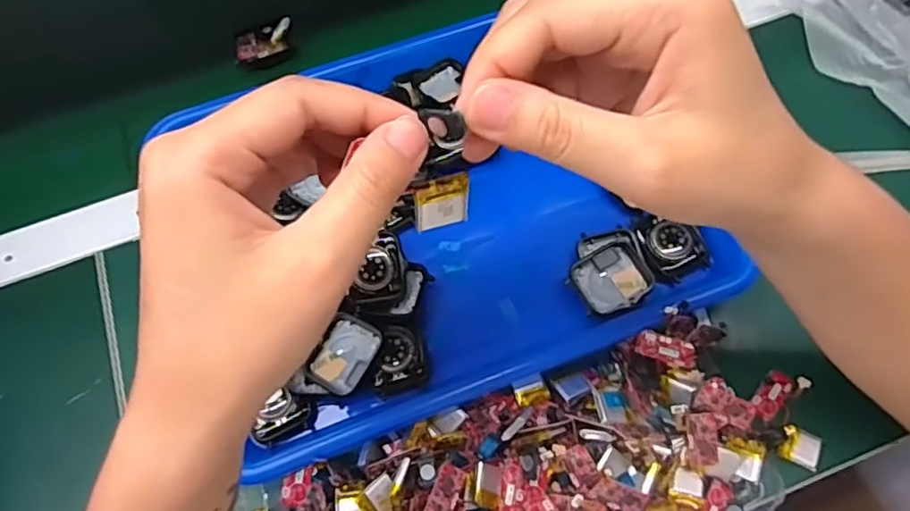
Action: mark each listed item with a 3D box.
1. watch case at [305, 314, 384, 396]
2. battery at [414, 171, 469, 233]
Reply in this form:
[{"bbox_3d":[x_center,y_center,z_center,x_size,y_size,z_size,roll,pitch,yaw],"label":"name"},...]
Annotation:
[{"bbox_3d":[-0.061,0.055,0.348,0.032,0.007,0.041,27,69,15],"label":"watch case"},{"bbox_3d":[-0.004,-0.018,0.213,0.019,0.020,0.004,-16,44,-16],"label":"battery"}]

